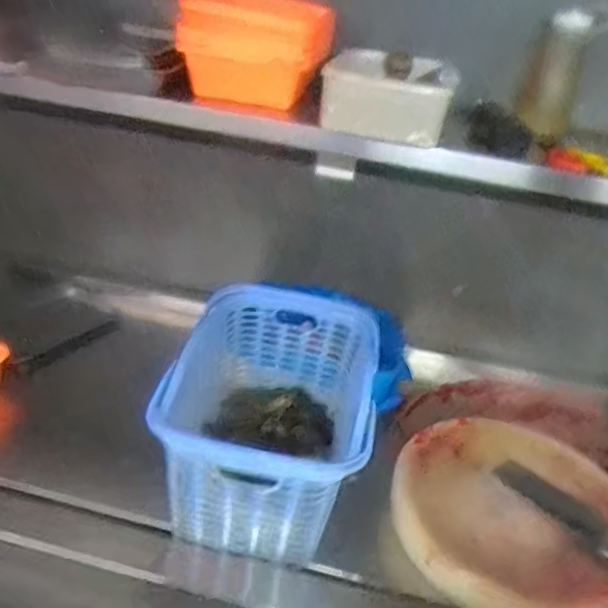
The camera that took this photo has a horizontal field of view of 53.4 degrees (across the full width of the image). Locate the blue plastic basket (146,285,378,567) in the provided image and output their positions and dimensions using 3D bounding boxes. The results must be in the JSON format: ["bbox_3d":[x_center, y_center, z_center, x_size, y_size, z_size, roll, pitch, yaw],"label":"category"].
[{"bbox_3d":[-0.045,0.183,1.035,0.318,0.228,0.456,8,28,2],"label":"blue plastic basket"}]

